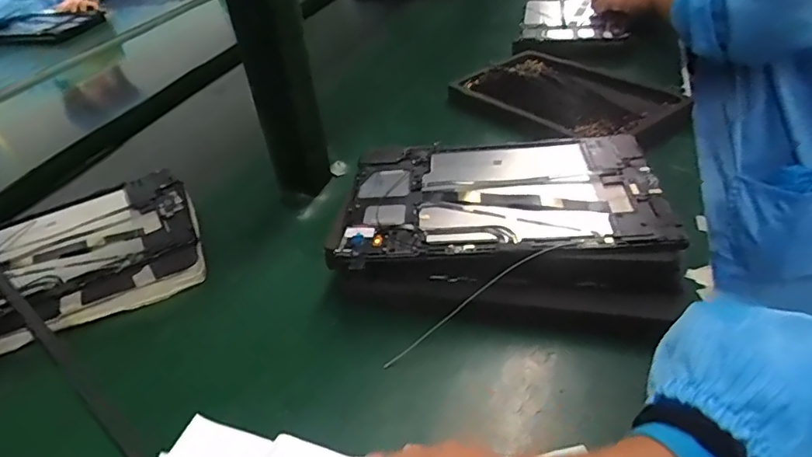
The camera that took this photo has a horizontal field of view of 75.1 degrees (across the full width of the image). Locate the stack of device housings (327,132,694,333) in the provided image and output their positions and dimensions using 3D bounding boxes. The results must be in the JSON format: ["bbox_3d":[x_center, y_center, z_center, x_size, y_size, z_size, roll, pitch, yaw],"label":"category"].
[{"bbox_3d":[0.075,-0.008,0.426,0.246,0.056,0.173,4,40,12],"label":"stack of device housings"}]

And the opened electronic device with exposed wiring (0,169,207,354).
[{"bbox_3d":[-0.315,0.028,0.477,0.241,0.025,0.169,-20,41,-17],"label":"opened electronic device with exposed wiring"}]

